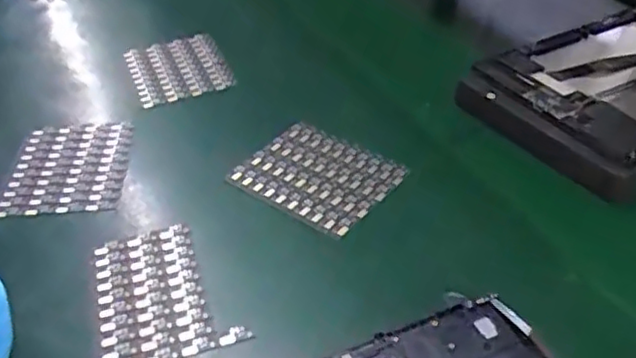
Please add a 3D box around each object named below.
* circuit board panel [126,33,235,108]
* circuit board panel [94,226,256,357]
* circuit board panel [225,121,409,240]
[{"bbox_3d":[-0.122,-0.095,0.576,0.078,0.010,0.092,-16,41,-17],"label":"circuit board panel"},{"bbox_3d":[-0.087,0.063,0.376,0.073,0.009,0.096,-11,40,-11],"label":"circuit board panel"},{"bbox_3d":[-0.002,-0.002,0.449,0.098,0.007,0.076,25,51,29],"label":"circuit board panel"}]

